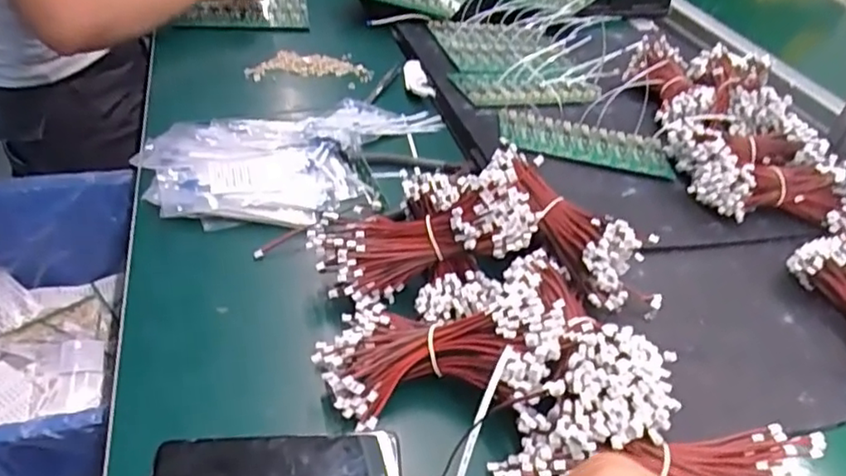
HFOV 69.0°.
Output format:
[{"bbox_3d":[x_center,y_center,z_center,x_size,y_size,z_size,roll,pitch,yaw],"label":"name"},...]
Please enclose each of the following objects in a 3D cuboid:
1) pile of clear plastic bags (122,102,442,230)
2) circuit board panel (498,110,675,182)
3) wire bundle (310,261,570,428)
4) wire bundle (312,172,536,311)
[{"bbox_3d":[-0.121,-0.095,0.665,0.330,0.023,0.202,-12,44,-22],"label":"pile of clear plastic bags"},{"bbox_3d":[0.187,-0.112,0.713,0.198,0.017,0.088,9,40,1],"label":"circuit board panel"},{"bbox_3d":[0.015,0.068,0.456,0.185,0.041,0.114,-12,41,4],"label":"wire bundle"},{"bbox_3d":[-0.002,-0.003,0.520,0.191,0.074,0.093,-16,41,7],"label":"wire bundle"}]

